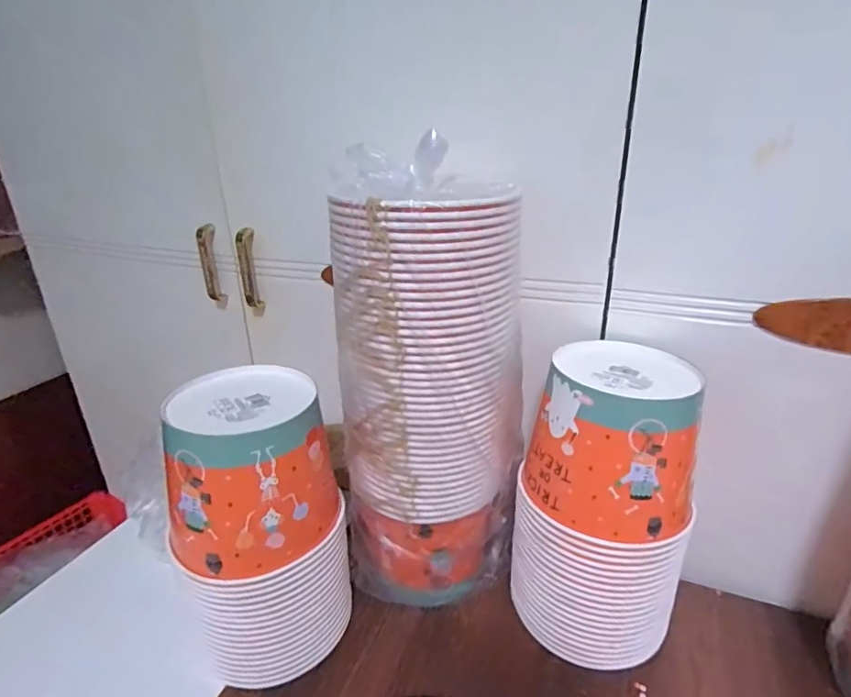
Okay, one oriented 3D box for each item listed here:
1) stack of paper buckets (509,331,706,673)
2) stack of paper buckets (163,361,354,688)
[{"bbox_3d":[0.173,0.155,0.499,0.149,0.278,0.142,-22,31,-37],"label":"stack of paper buckets"},{"bbox_3d":[-0.151,0.170,0.491,0.141,0.269,0.131,-5,25,-7],"label":"stack of paper buckets"}]

